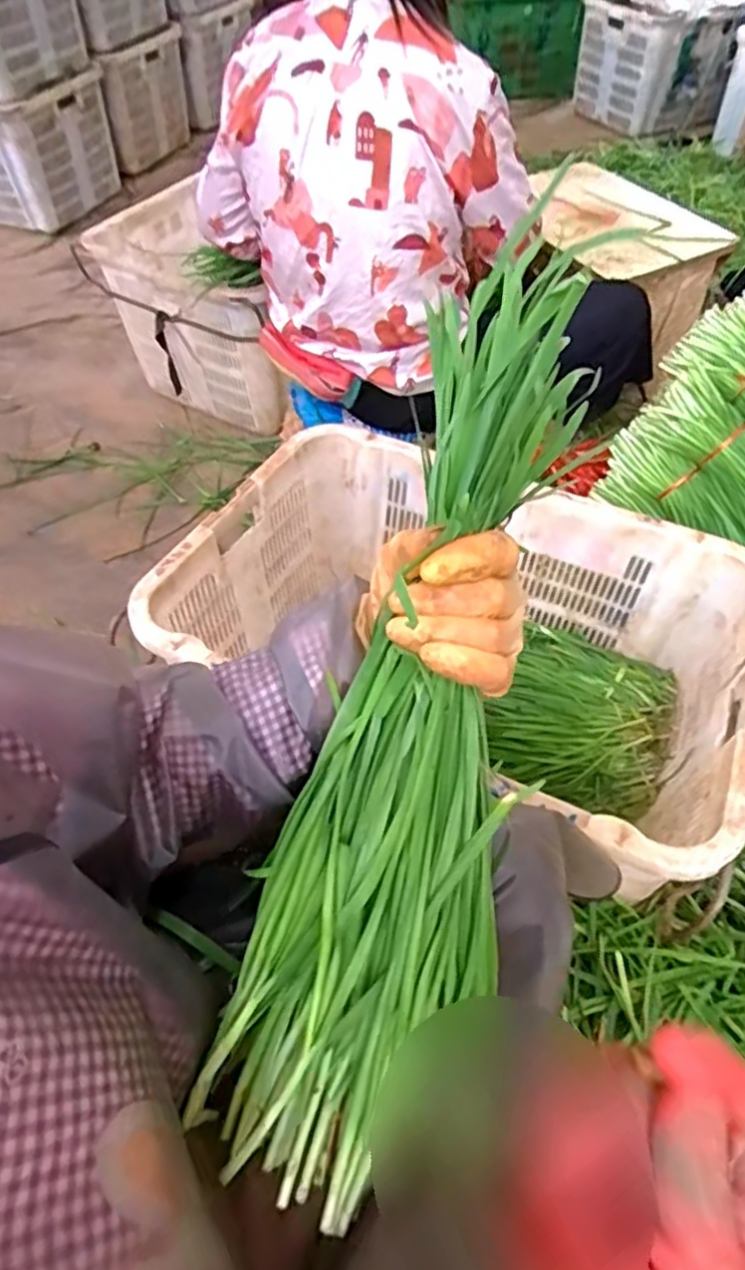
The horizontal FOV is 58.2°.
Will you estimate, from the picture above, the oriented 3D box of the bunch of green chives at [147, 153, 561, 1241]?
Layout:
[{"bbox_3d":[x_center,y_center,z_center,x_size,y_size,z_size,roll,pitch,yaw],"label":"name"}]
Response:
[{"bbox_3d":[0.024,0.042,0.333,0.120,0.044,0.442,15,89,11],"label":"bunch of green chives"}]

